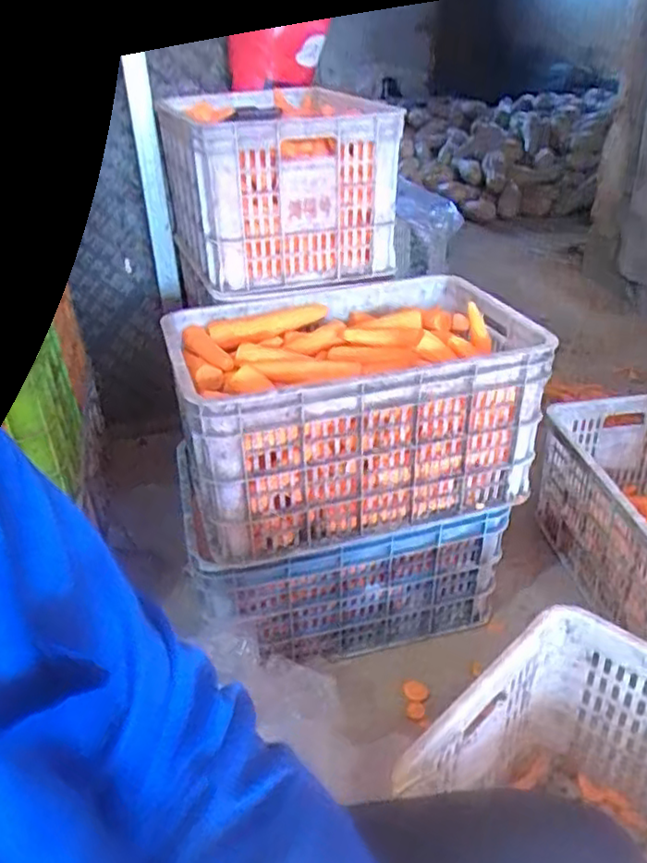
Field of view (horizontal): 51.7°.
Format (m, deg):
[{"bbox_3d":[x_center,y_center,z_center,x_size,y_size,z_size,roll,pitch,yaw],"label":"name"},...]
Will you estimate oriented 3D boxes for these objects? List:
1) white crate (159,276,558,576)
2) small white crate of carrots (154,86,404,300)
[{"bbox_3d":[0.042,-0.050,1.091,0.524,0.268,0.369,-12,32,-13],"label":"white crate"},{"bbox_3d":[-0.108,-0.523,1.372,0.379,0.275,0.578,-12,32,-14],"label":"small white crate of carrots"}]

